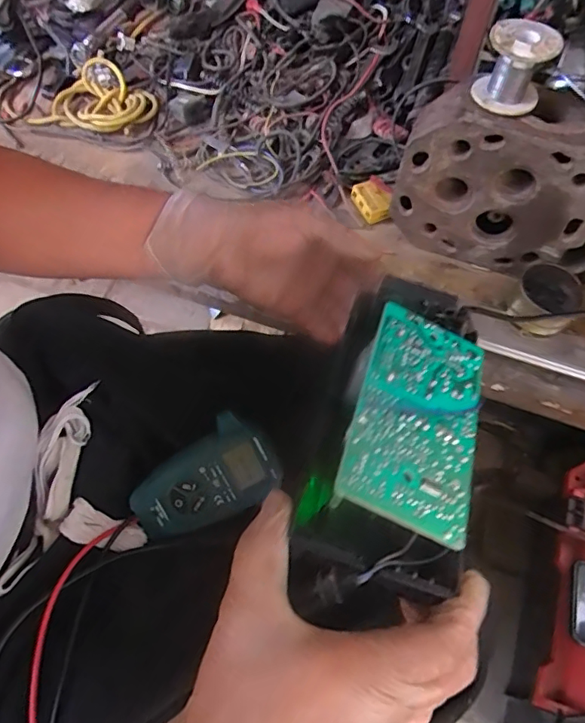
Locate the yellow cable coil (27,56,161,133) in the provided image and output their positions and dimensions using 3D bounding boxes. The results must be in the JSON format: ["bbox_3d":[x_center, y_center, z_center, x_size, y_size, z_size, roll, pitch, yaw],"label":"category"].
[{"bbox_3d":[-0.258,-0.335,0.663,0.129,0.037,0.115,31,66,16],"label":"yellow cable coil"}]

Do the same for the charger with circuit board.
[{"bbox_3d":[0.057,0.037,0.279,0.083,0.054,0.181,16,53,7],"label":"charger with circuit board"}]

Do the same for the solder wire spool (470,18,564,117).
[{"bbox_3d":[0.183,-0.242,0.422,0.053,0.057,0.053,16,63,9],"label":"solder wire spool"}]

